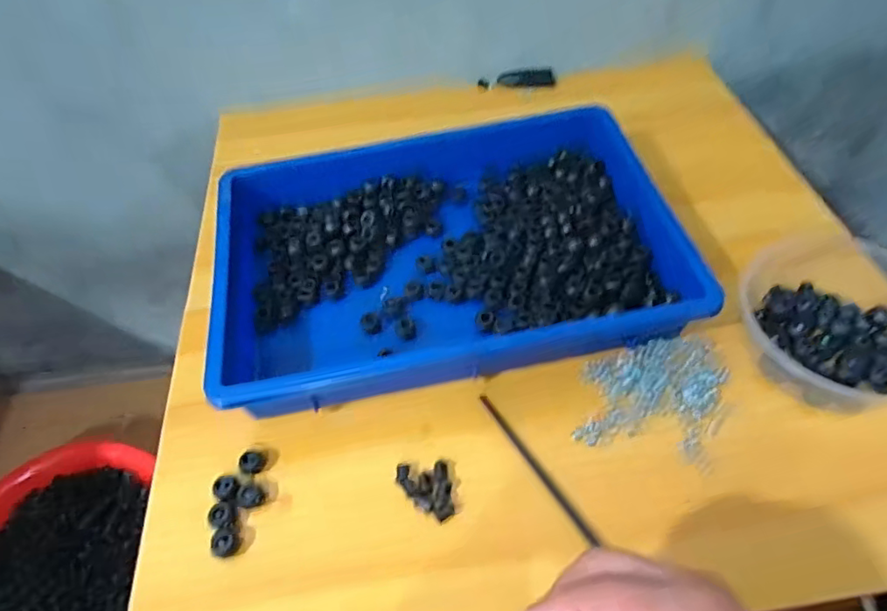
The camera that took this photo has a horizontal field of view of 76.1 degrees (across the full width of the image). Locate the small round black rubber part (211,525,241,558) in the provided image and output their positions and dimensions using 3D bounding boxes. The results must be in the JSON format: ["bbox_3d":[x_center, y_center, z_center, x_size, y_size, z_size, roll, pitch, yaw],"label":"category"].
[{"bbox_3d":[-0.139,0.152,0.363,0.017,0.013,0.016,-1,51,1],"label":"small round black rubber part"}]

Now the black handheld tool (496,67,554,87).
[{"bbox_3d":[0.098,-0.271,0.672,0.066,0.019,0.013,7,51,8],"label":"black handheld tool"}]

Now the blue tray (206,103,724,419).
[{"bbox_3d":[-0.002,-0.051,0.481,0.359,0.070,0.256,-9,51,-5],"label":"blue tray"}]

